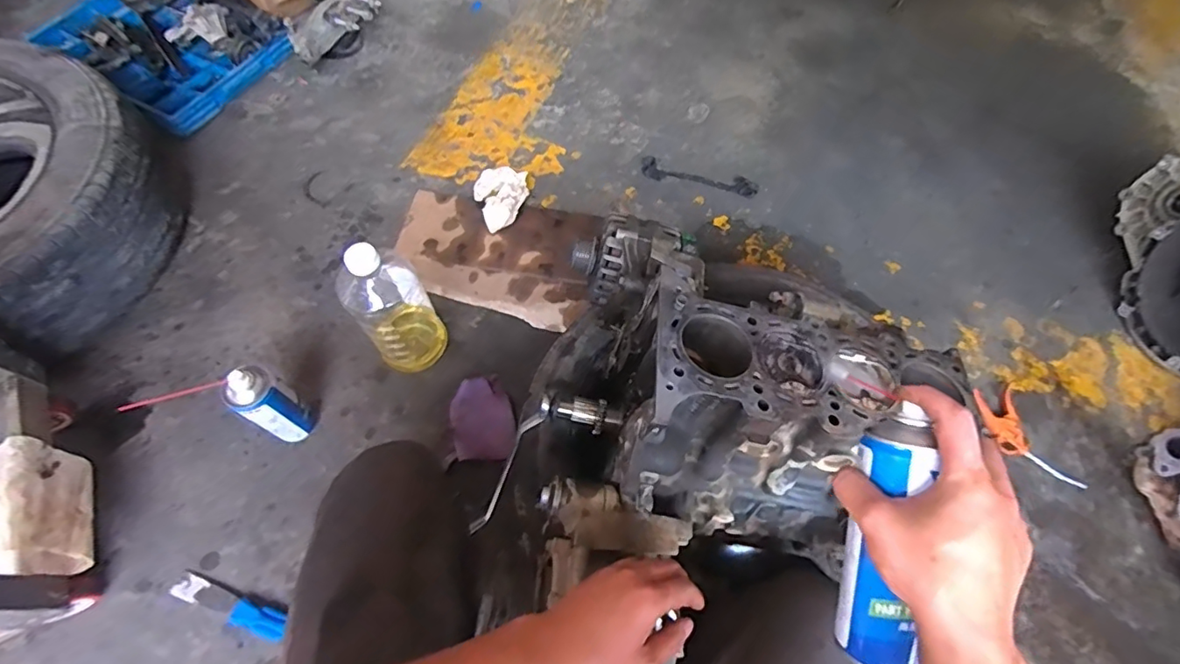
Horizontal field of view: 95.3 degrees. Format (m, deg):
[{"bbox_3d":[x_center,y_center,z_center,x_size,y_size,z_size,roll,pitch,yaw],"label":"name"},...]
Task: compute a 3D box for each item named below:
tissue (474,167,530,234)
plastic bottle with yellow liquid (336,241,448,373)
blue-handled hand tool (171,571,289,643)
[{"bbox_3d":[-0.173,-0.266,1.060,0.102,0.028,0.154,-9,65,-8],"label":"tissue"},{"bbox_3d":[-0.299,-0.040,0.810,0.106,0.270,0.107,1,64,-3],"label":"plastic bottle with yellow liquid"},{"bbox_3d":[-0.496,0.378,0.739,0.176,0.021,0.036,19,65,5],"label":"blue-handled hand tool"}]

